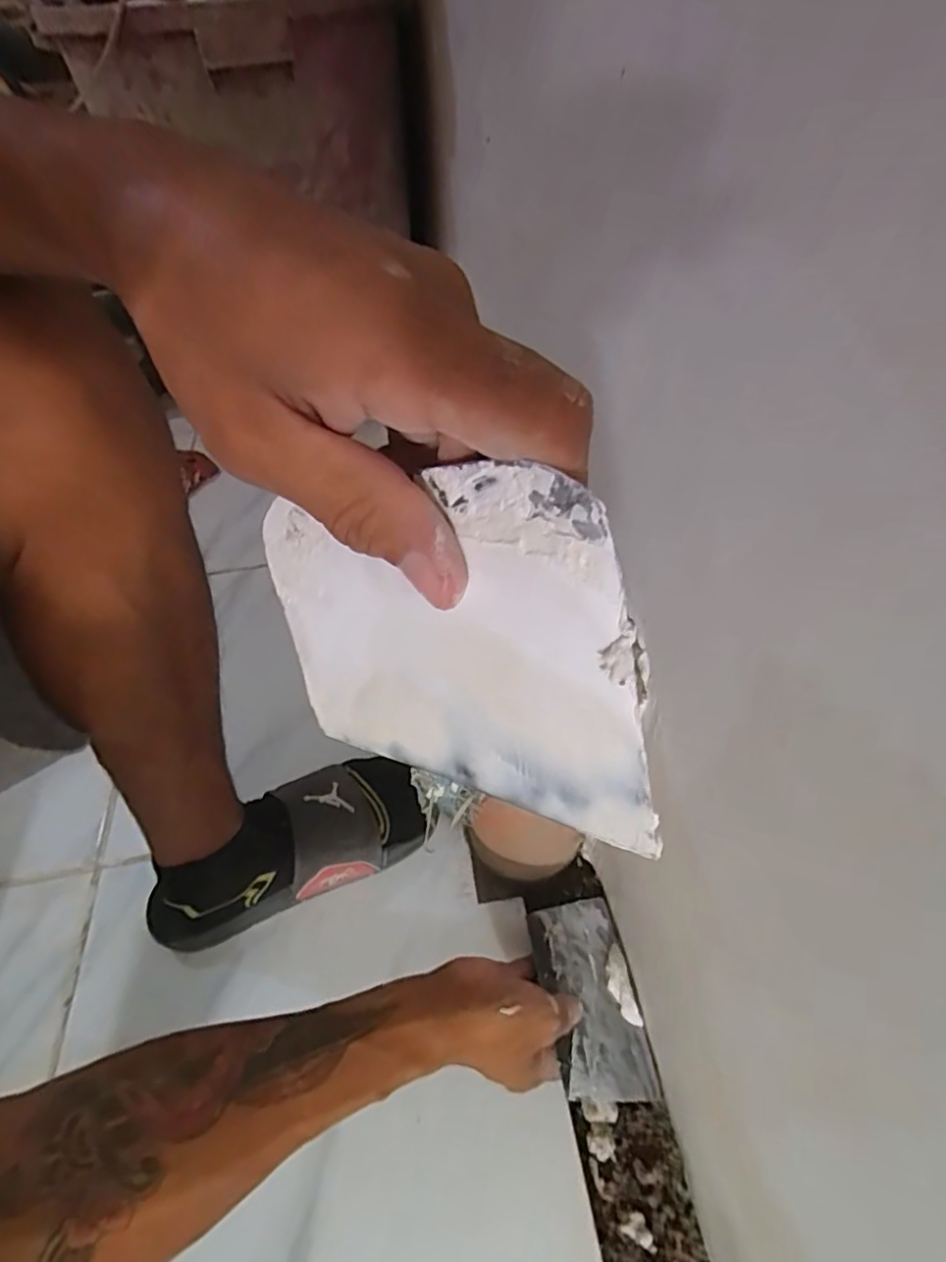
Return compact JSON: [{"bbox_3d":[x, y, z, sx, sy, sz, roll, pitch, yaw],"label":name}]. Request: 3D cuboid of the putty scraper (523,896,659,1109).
[{"bbox_3d":[0.093,0.284,0.463,0.090,0.015,0.136,12,46,-31],"label":"putty scraper"}]

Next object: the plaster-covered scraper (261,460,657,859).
[{"bbox_3d":[-0.016,0.004,0.175,0.140,0.093,0.004,7,26,44],"label":"plaster-covered scraper"}]

